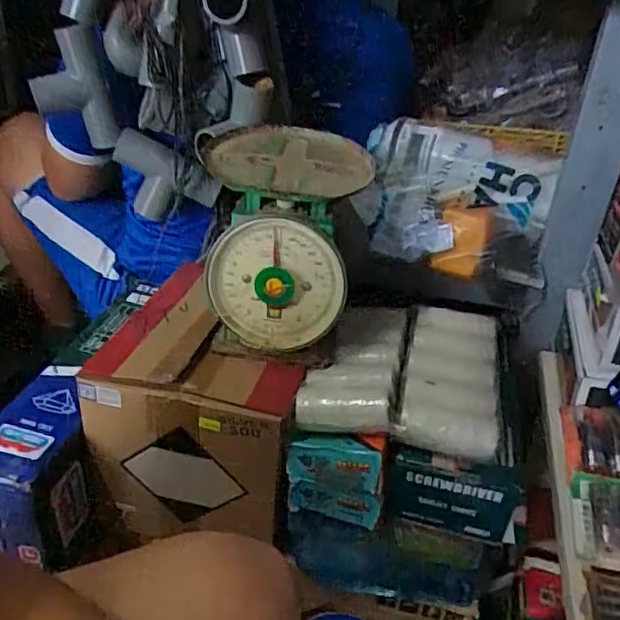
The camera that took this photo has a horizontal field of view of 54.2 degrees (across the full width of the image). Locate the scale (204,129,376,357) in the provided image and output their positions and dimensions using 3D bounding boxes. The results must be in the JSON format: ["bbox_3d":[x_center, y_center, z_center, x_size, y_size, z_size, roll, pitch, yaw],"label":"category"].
[{"bbox_3d":[-0.027,-0.068,0.629,0.153,0.196,0.142,2,31,-4],"label":"scale"}]

